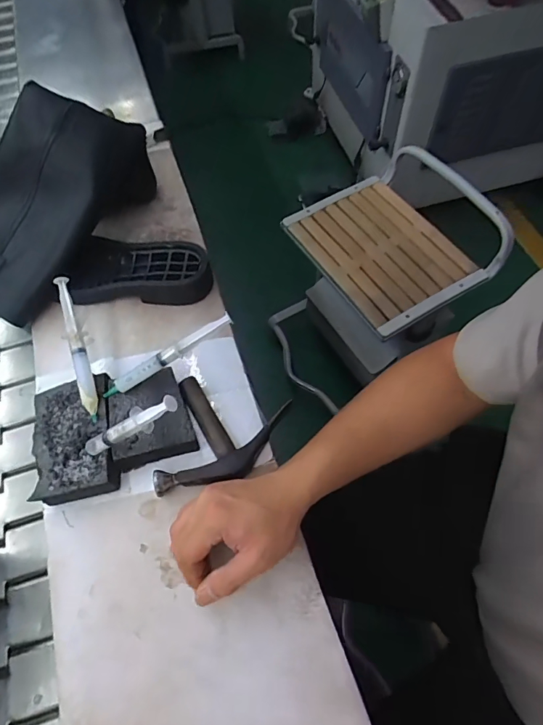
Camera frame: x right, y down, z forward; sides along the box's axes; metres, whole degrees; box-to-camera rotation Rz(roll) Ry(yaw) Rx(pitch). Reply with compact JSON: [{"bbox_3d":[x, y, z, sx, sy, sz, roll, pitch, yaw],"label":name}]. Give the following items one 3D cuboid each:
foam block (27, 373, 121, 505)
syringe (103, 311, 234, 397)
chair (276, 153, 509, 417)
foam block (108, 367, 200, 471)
[{"bbox_3d":[-0.213,0.083,0.489,0.080,0.037,0.127,-14,62,-7],"label":"foam block"},{"bbox_3d":[-0.121,-0.003,0.491,0.148,0.014,0.015,-31,64,4],"label":"syringe"},{"bbox_3d":[0.235,-0.175,1.103,0.410,0.467,0.376,-28,63,-11],"label":"chair"},{"bbox_3d":[-0.135,0.060,0.499,0.085,0.040,0.093,-16,62,-8],"label":"foam block"}]

